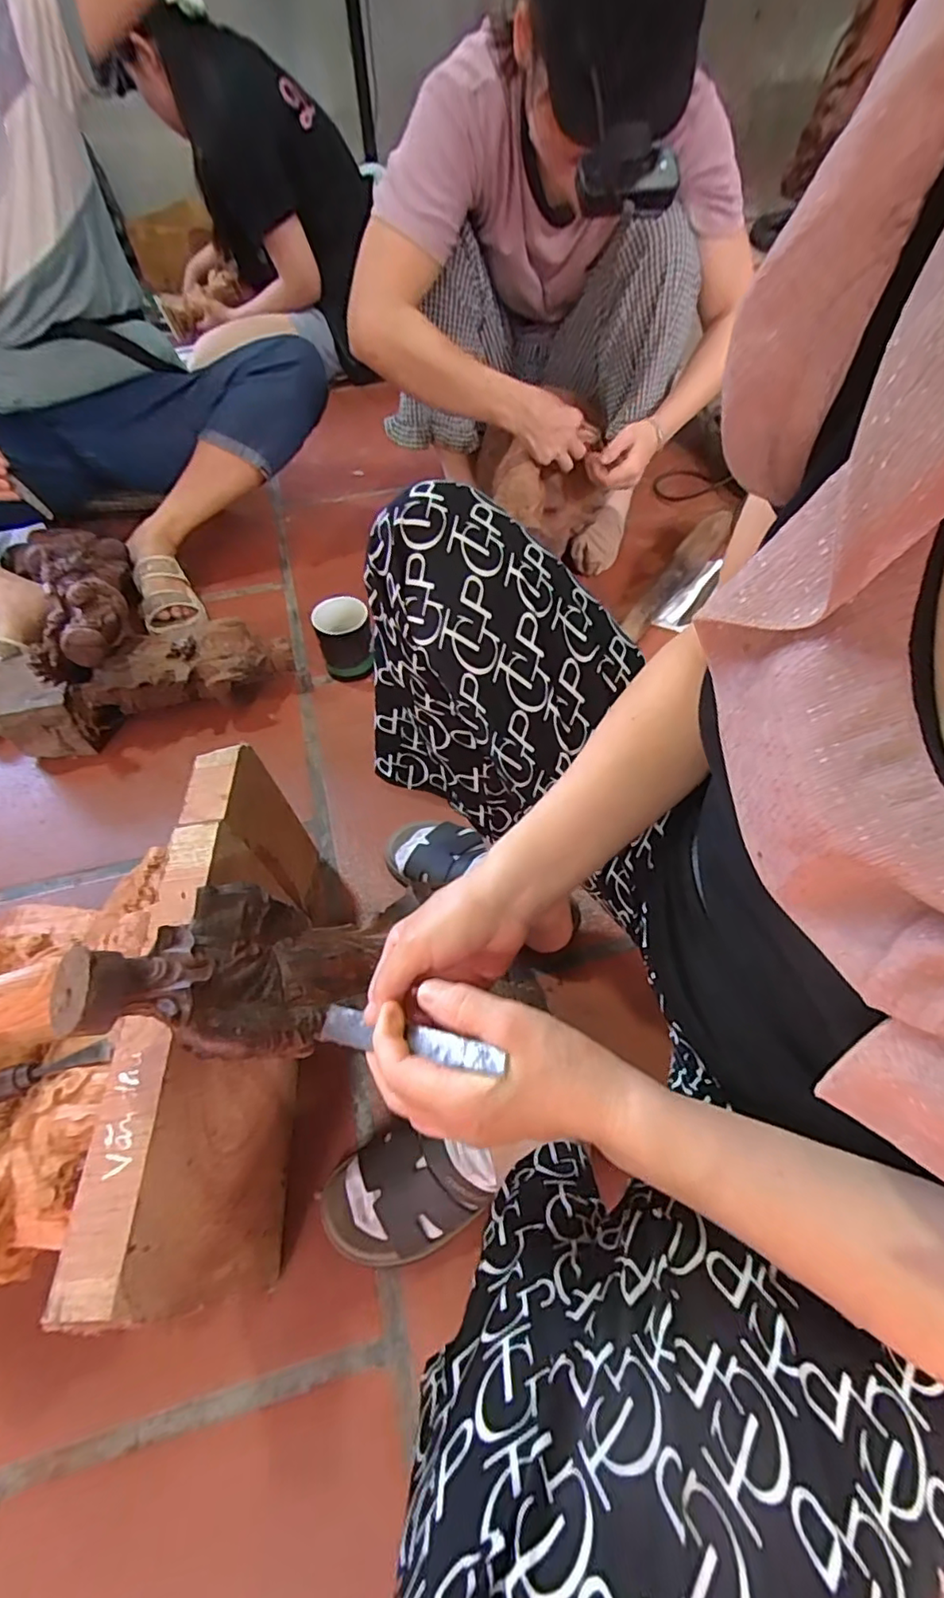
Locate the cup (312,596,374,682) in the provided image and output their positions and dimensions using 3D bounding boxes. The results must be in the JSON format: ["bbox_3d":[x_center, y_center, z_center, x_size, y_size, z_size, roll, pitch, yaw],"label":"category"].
[{"bbox_3d":[-0.187,-0.237,0.866,0.073,0.100,0.070,-1,55,1],"label":"cup"}]

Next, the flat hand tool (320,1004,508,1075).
[{"bbox_3d":[-0.039,0.136,0.335,0.133,0.005,0.020,-7,49,36],"label":"flat hand tool"}]

